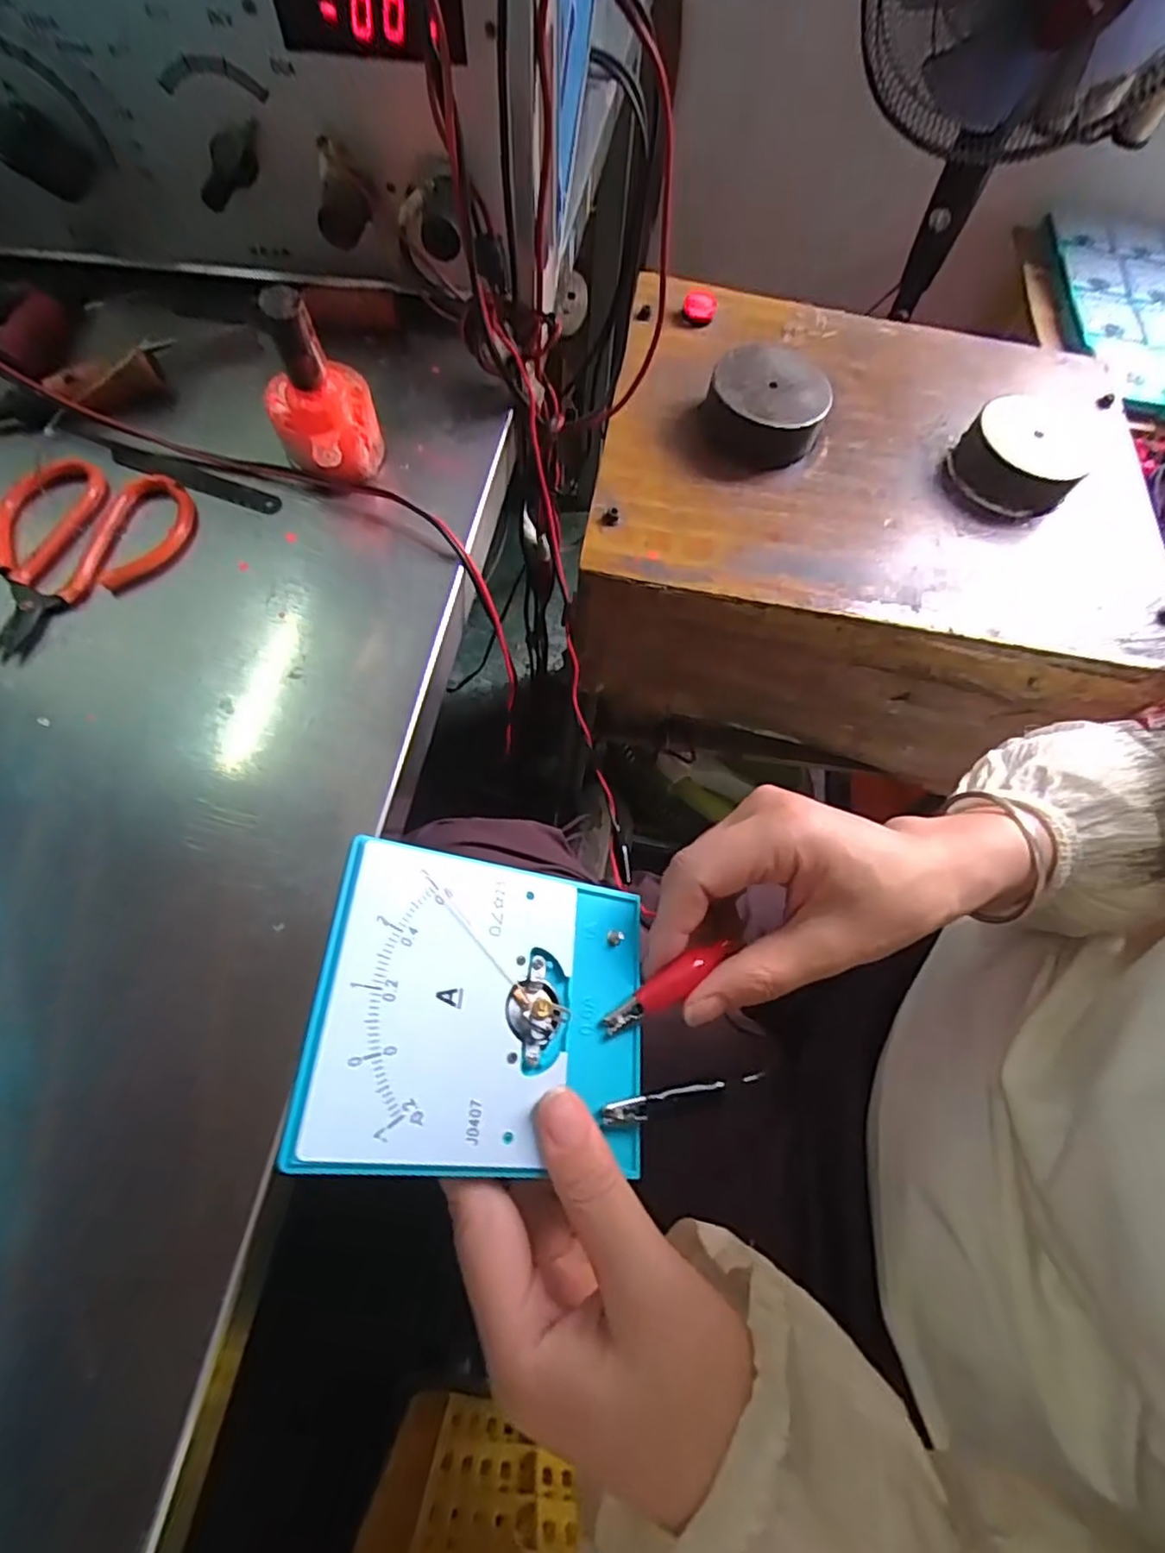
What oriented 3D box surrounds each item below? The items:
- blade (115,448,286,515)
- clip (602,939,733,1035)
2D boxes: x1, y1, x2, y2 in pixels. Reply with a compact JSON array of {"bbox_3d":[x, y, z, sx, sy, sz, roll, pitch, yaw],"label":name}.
[{"bbox_3d":[-0.195,-0.150,0.323,0.092,0.009,0.014,18,67,5],"label":"blade"},{"bbox_3d":[0.033,0.078,0.241,0.057,0.006,0.012,-28,70,-20],"label":"clip"}]

